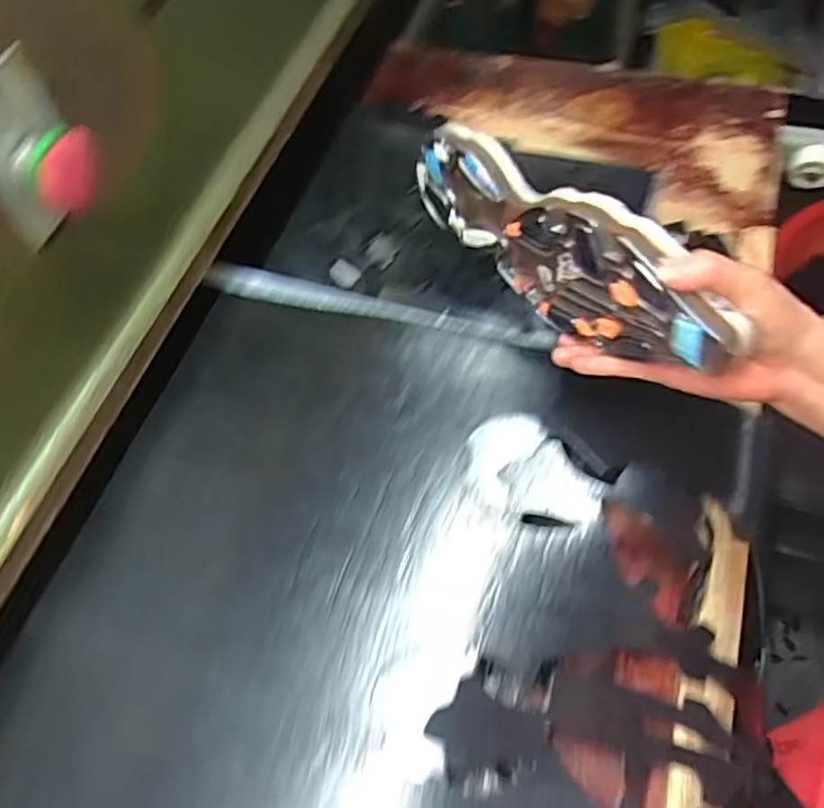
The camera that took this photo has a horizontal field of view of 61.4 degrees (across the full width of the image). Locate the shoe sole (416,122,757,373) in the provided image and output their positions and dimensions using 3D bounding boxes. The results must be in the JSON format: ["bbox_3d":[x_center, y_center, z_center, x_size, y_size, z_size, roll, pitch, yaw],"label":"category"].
[{"bbox_3d":[0.096,-0.102,0.457,0.027,0.094,0.263,-36,54,-16],"label":"shoe sole"}]

